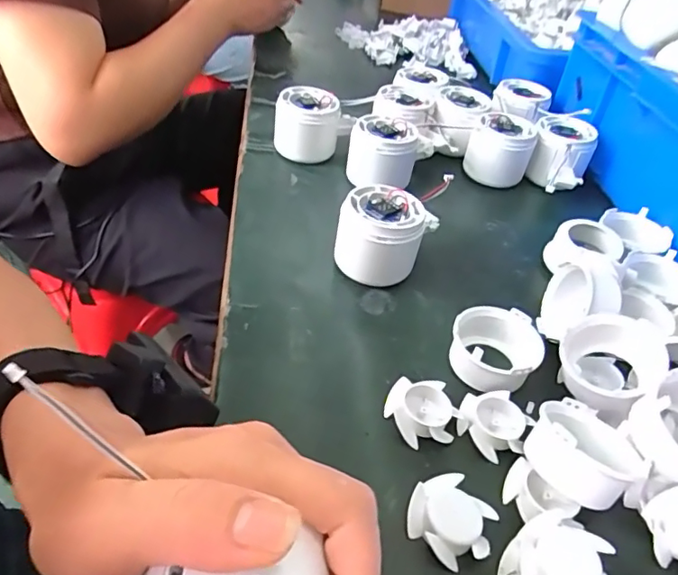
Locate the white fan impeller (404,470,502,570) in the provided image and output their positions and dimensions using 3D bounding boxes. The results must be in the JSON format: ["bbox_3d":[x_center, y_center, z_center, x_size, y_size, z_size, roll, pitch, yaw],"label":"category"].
[{"bbox_3d":[0.053,0.110,0.253,0.037,0.014,0.039,1,43,-1],"label":"white fan impeller"}]

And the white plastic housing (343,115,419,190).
[{"bbox_3d":[0.038,-0.120,0.476,0.060,0.051,0.053,6,43,4],"label":"white plastic housing"}]

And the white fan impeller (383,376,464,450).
[{"bbox_3d":[0.047,0.068,0.297,0.039,0.015,0.039,1,43,-1],"label":"white fan impeller"}]

